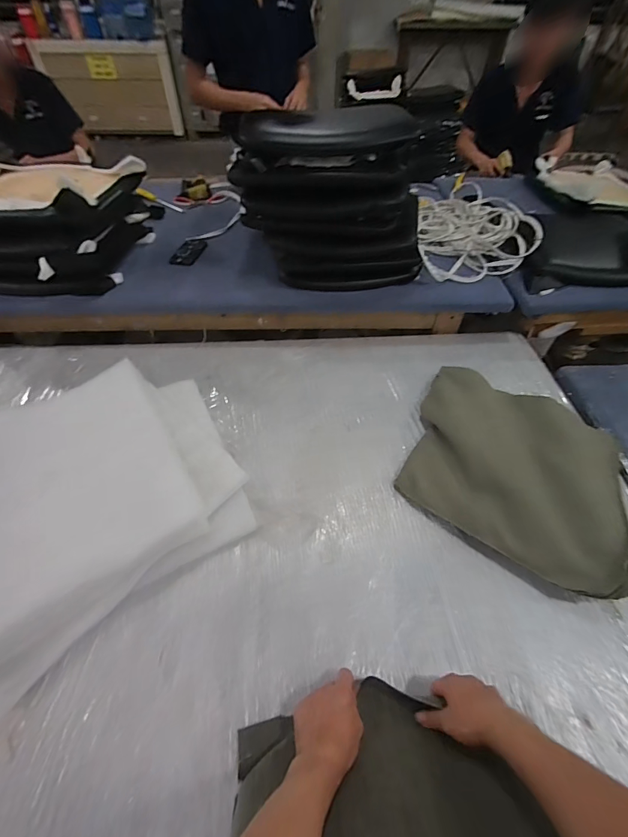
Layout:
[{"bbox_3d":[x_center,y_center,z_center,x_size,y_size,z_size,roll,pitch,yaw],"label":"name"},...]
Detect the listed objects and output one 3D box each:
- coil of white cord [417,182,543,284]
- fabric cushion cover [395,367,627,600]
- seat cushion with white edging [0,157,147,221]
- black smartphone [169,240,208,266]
[{"bbox_3d":[0.555,-0.696,1.288,0.382,0.102,0.644,8,51,5],"label":"coil of white cord"},{"bbox_3d":[0.457,0.100,0.836,0.440,0.097,0.477,22,53,16],"label":"fabric cushion cover"},{"bbox_3d":[-0.833,-0.703,1.077,0.535,0.108,0.385,0,51,-2],"label":"seat cushion with white edging"},{"bbox_3d":[-0.430,-0.578,1.254,0.089,0.004,0.182,5,51,2],"label":"black smartphone"}]

